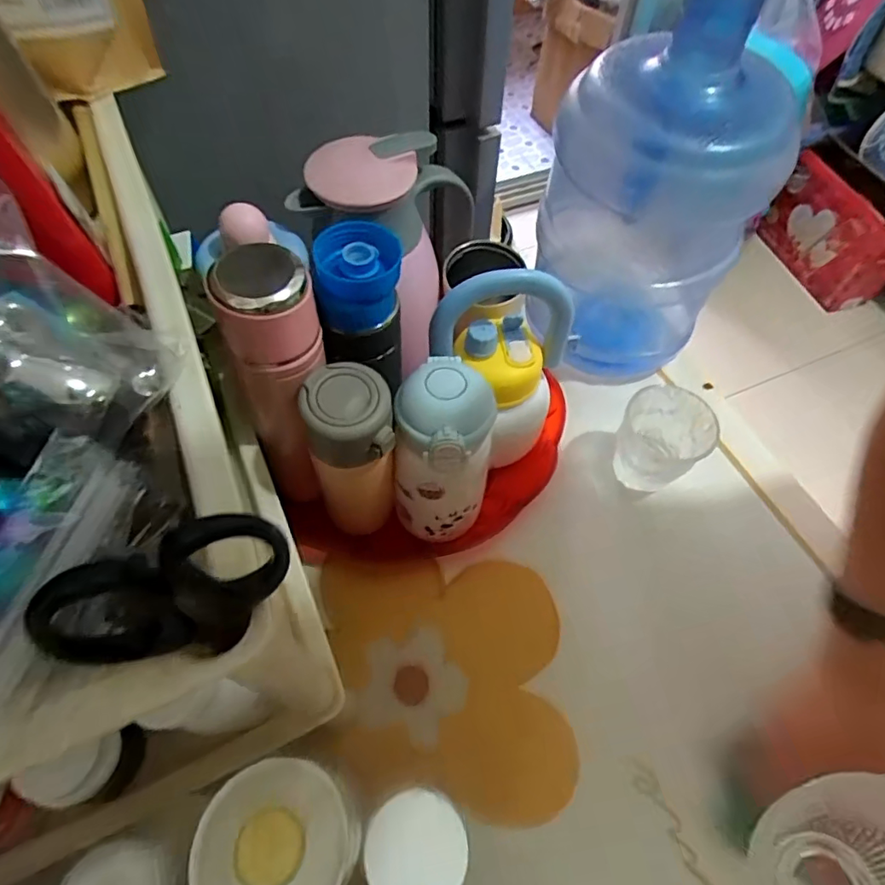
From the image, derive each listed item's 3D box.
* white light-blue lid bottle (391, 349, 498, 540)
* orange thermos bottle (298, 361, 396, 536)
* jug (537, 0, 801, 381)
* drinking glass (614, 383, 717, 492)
[{"bbox_3d":[0.000,0.015,0.445,0.076,0.179,0.095,0,58,-2],"label":"white light-blue lid bottle"},{"bbox_3d":[-0.068,0.023,0.433,0.063,0.191,0.062,1,58,-2],"label":"orange thermos bottle"},{"bbox_3d":[0.192,-0.220,0.497,0.188,0.312,0.169,14,59,6],"label":"jug"},{"bbox_3d":[0.208,-0.003,0.517,0.077,0.073,0.078,1,58,-2],"label":"drinking glass"}]

